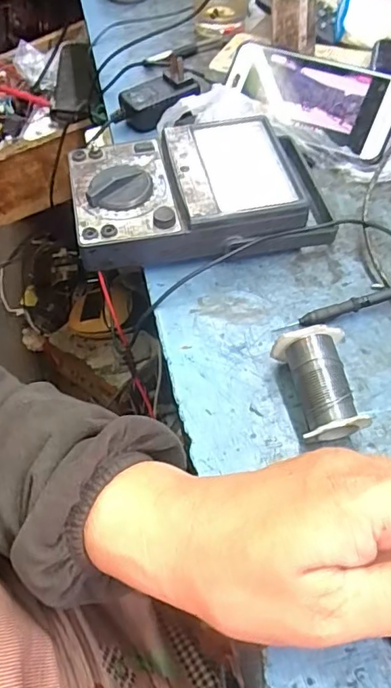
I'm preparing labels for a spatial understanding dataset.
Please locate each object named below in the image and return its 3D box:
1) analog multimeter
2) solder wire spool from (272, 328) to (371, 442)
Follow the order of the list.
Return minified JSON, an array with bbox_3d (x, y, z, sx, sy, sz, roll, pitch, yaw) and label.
[{"bbox_3d":[0.004,-0.118,0.412,0.193,0.047,0.129,-6,54,-3],"label":"analog multimeter"},{"bbox_3d":[0.073,0.027,0.315,0.040,0.038,0.067,-6,54,-3],"label":"solder wire spool"}]

